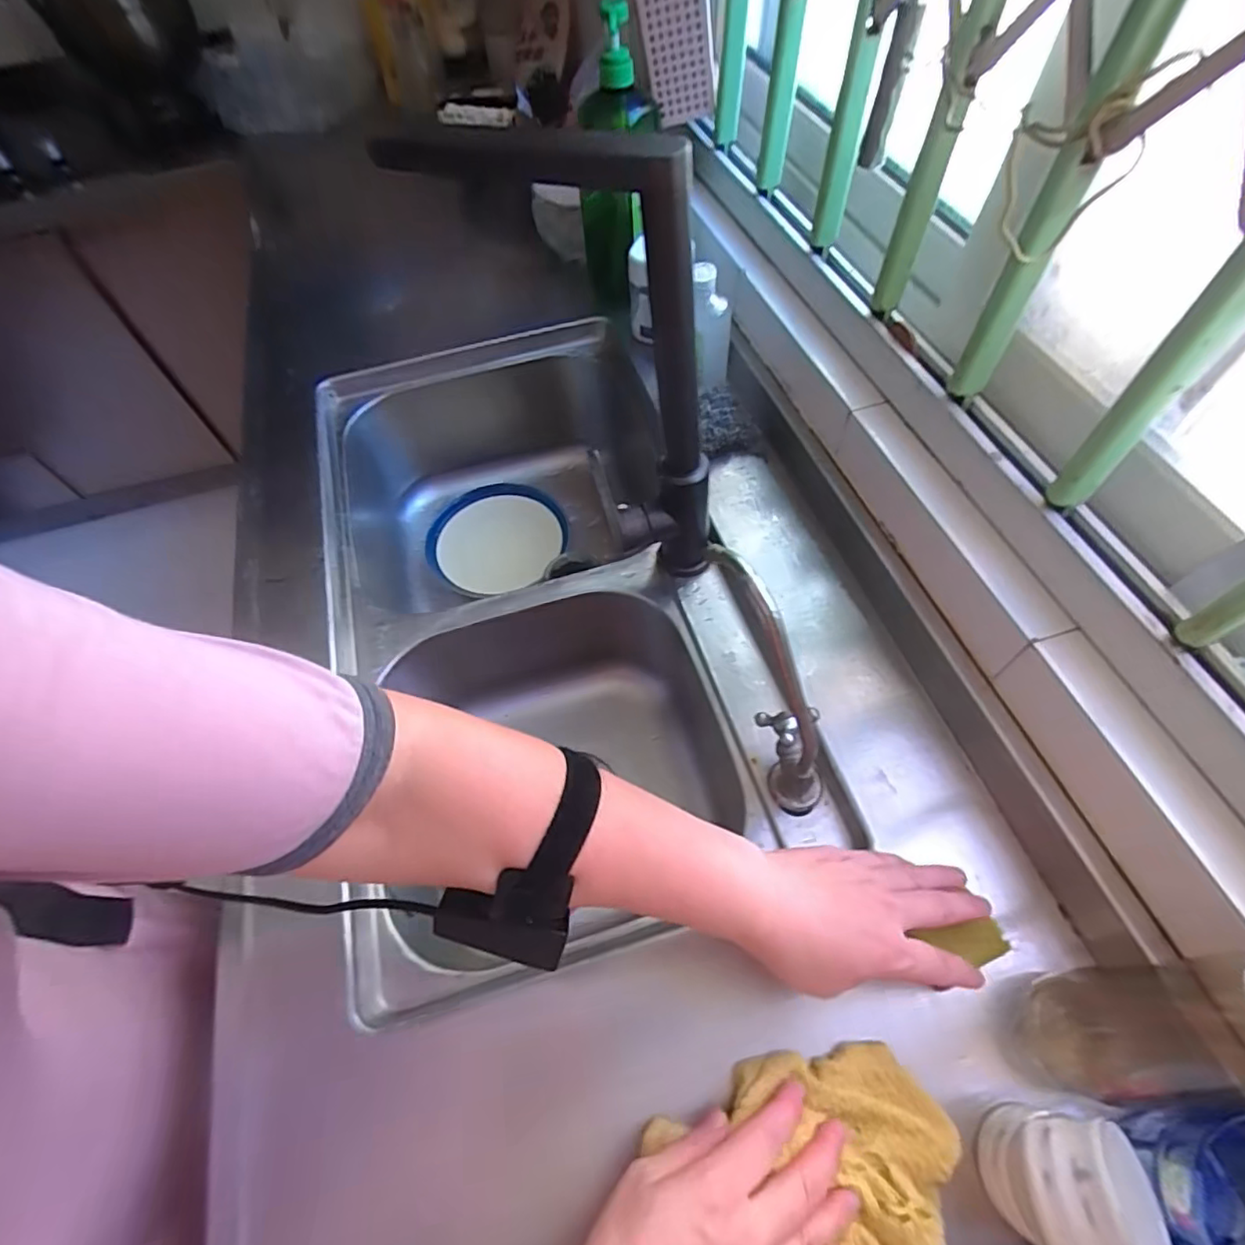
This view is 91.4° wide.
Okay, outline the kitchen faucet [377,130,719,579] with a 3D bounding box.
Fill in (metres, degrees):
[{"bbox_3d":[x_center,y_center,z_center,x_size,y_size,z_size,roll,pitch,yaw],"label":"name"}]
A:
[{"bbox_3d":[-0.026,-0.171,0.477,0.194,0.357,0.054,6,60,7],"label":"kitchen faucet"}]

